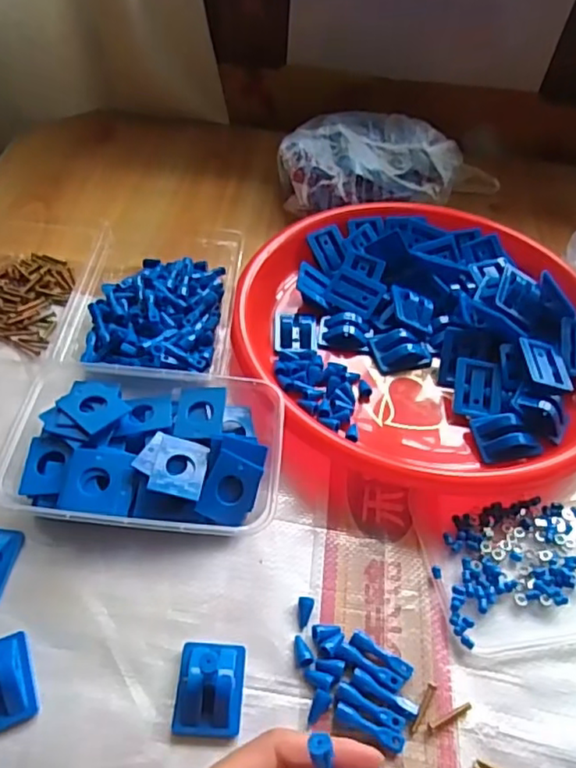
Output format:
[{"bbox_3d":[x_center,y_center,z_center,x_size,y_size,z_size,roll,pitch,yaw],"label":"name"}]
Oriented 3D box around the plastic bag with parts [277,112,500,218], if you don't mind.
[{"bbox_3d":[0.103,-0.222,0.620,0.227,0.060,0.111,-9,51,-13],"label":"plastic bag with parts"}]

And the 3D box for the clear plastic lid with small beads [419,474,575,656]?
[{"bbox_3d":[0.169,0.106,0.380,0.163,0.009,0.098,-5,50,-9],"label":"clear plastic lid with small beads"}]

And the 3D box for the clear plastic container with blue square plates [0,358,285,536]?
[{"bbox_3d":[-0.090,0.042,0.394,0.168,0.037,0.124,6,49,0],"label":"clear plastic container with blue square plates"}]

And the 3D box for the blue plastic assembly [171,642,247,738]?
[{"bbox_3d":[-0.040,0.155,0.317,0.034,0.020,0.045,5,49,-1],"label":"blue plastic assembly"}]

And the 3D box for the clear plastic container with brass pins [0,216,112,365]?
[{"bbox_3d":[-0.223,-0.088,0.500,0.138,0.033,0.186,5,49,-1],"label":"clear plastic container with brass pins"}]

